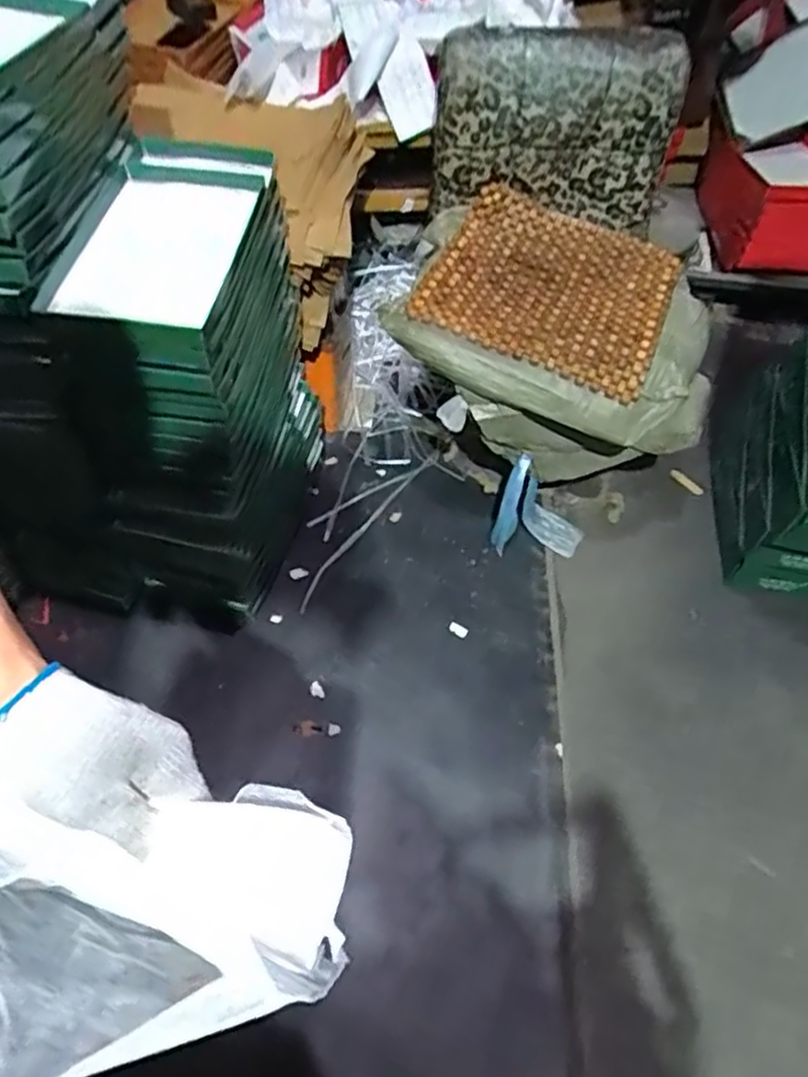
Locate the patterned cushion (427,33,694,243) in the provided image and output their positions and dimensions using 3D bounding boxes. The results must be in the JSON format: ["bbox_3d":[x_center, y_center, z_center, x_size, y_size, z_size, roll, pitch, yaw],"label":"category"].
[{"bbox_3d":[0.258,-0.706,1.238,0.416,0.307,0.131,7,56,5],"label":"patterned cushion"}]

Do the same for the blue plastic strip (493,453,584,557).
[{"bbox_3d":[0.271,-0.053,1.371,0.167,0.180,0.150,20,58,13],"label":"blue plastic strip"}]

